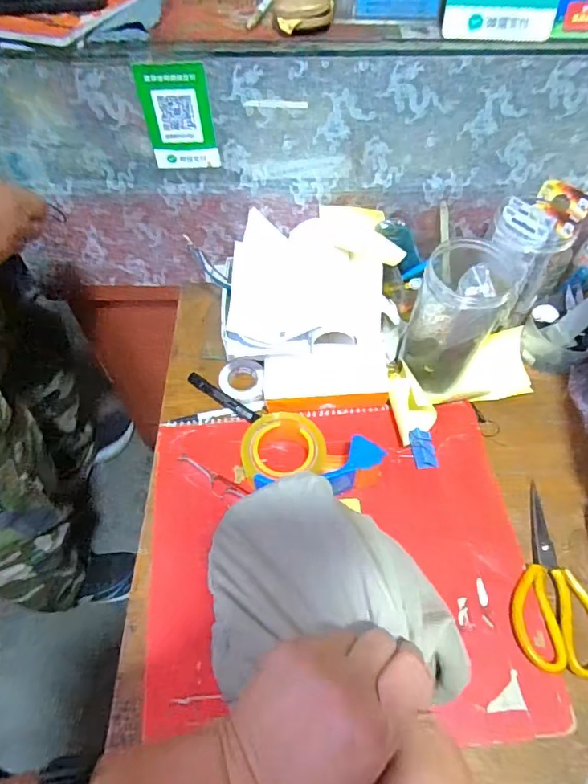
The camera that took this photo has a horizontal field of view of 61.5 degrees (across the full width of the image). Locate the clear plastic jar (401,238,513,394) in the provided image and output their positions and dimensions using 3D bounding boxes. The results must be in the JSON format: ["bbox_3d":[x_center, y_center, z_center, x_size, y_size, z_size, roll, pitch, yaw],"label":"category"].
[{"bbox_3d":[0.199,-0.089,0.624,0.094,0.184,0.089,0,56,0],"label":"clear plastic jar"}]

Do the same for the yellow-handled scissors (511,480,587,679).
[{"bbox_3d":[0.292,0.202,0.548,0.096,0.008,0.194,11,57,7],"label":"yellow-handled scissors"}]

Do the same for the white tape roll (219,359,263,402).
[{"bbox_3d":[-0.073,-0.016,0.680,0.059,0.026,0.050,-1,56,0],"label":"white tape roll"}]

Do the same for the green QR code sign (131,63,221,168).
[{"bbox_3d":[-0.135,-0.323,0.588,0.077,0.121,0.005,-1,59,-1],"label":"green QR code sign"}]

